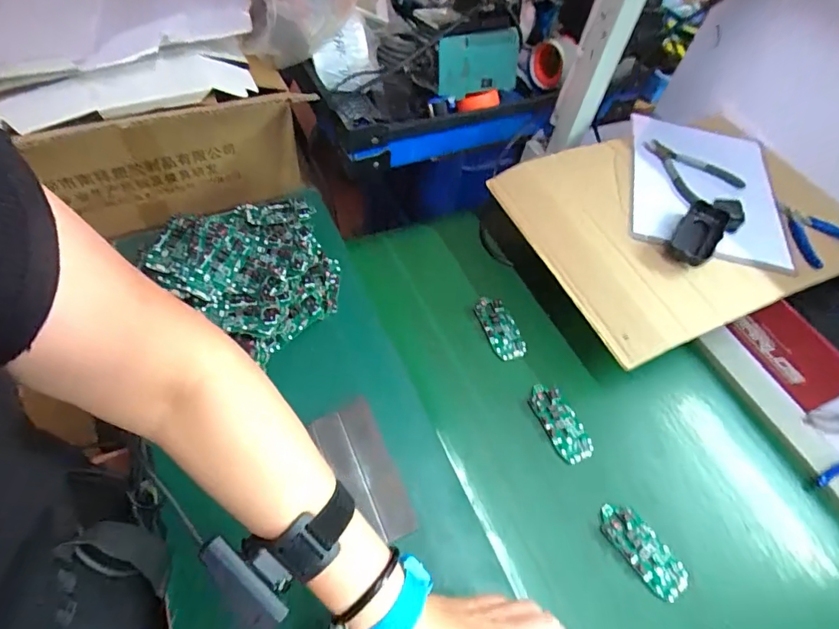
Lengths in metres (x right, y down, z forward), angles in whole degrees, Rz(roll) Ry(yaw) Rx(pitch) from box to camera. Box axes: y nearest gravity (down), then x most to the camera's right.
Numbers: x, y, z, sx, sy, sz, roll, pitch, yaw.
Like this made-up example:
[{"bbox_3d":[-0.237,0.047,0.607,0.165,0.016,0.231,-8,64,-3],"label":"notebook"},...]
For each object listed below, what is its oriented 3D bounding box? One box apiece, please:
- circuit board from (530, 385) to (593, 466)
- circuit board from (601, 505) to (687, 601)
[{"bbox_3d":[0.169,0.127,0.555,0.042,0.008,0.096,-18,60,-16],"label":"circuit board"},{"bbox_3d":[0.233,0.244,0.484,0.044,0.005,0.097,-31,64,-23],"label":"circuit board"}]

